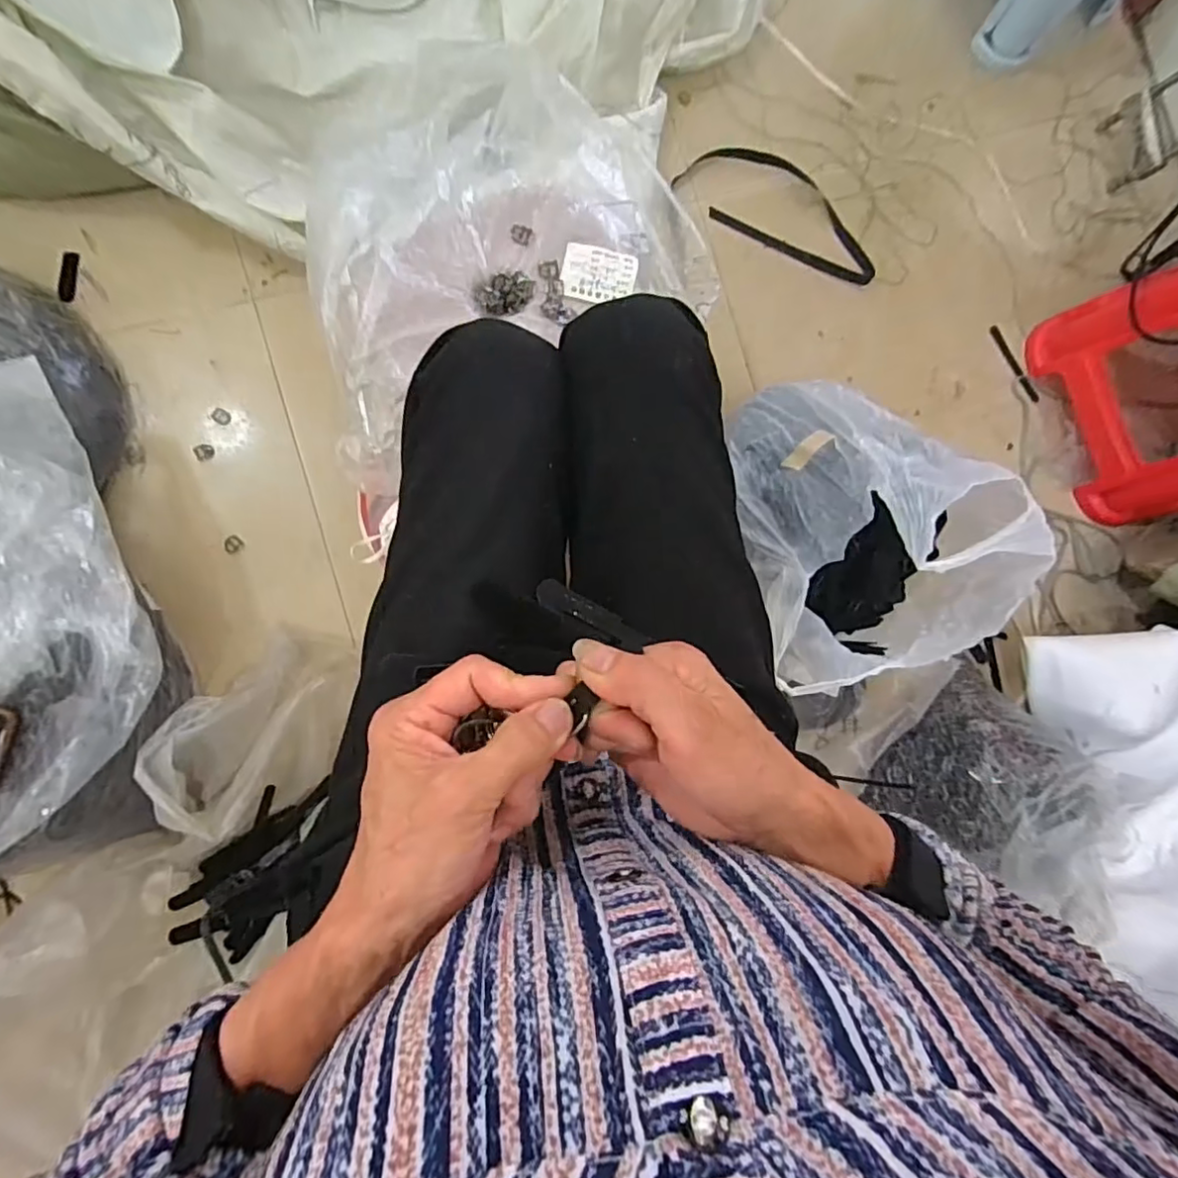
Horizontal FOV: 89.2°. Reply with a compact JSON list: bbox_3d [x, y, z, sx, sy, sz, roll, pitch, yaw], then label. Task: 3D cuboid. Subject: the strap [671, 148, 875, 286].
[{"bbox_3d":[0.275,-0.541,0.839,0.293,0.033,0.128,26,85,-5],"label":"strap"}]

